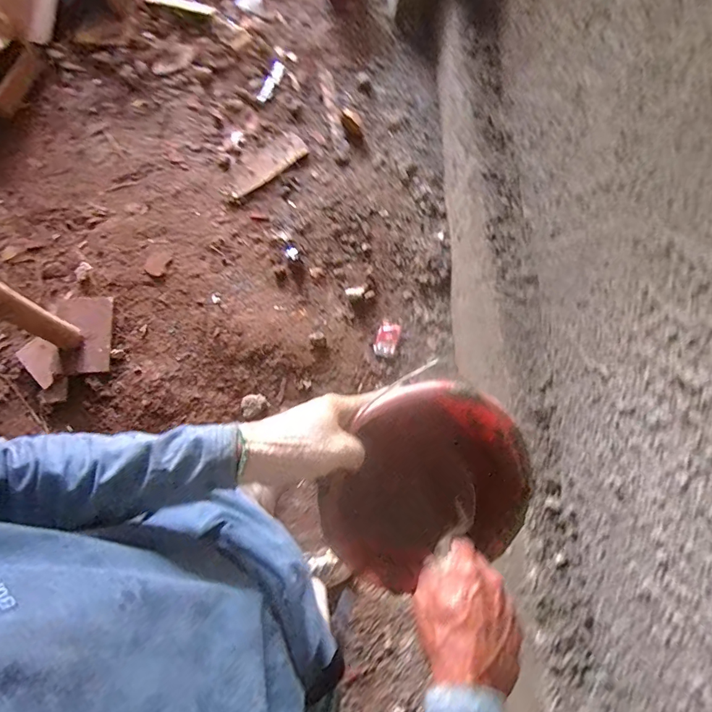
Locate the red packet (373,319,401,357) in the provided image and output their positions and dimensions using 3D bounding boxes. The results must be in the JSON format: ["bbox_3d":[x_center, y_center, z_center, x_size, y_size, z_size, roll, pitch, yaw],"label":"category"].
[{"bbox_3d":[0.105,-0.056,1.439,0.069,0.023,0.118,19,75,7],"label":"red packet"}]

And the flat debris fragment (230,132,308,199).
[{"bbox_3d":[-0.321,-0.682,1.525,0.308,0.028,0.101,-35,78,-11],"label":"flat debris fragment"}]

